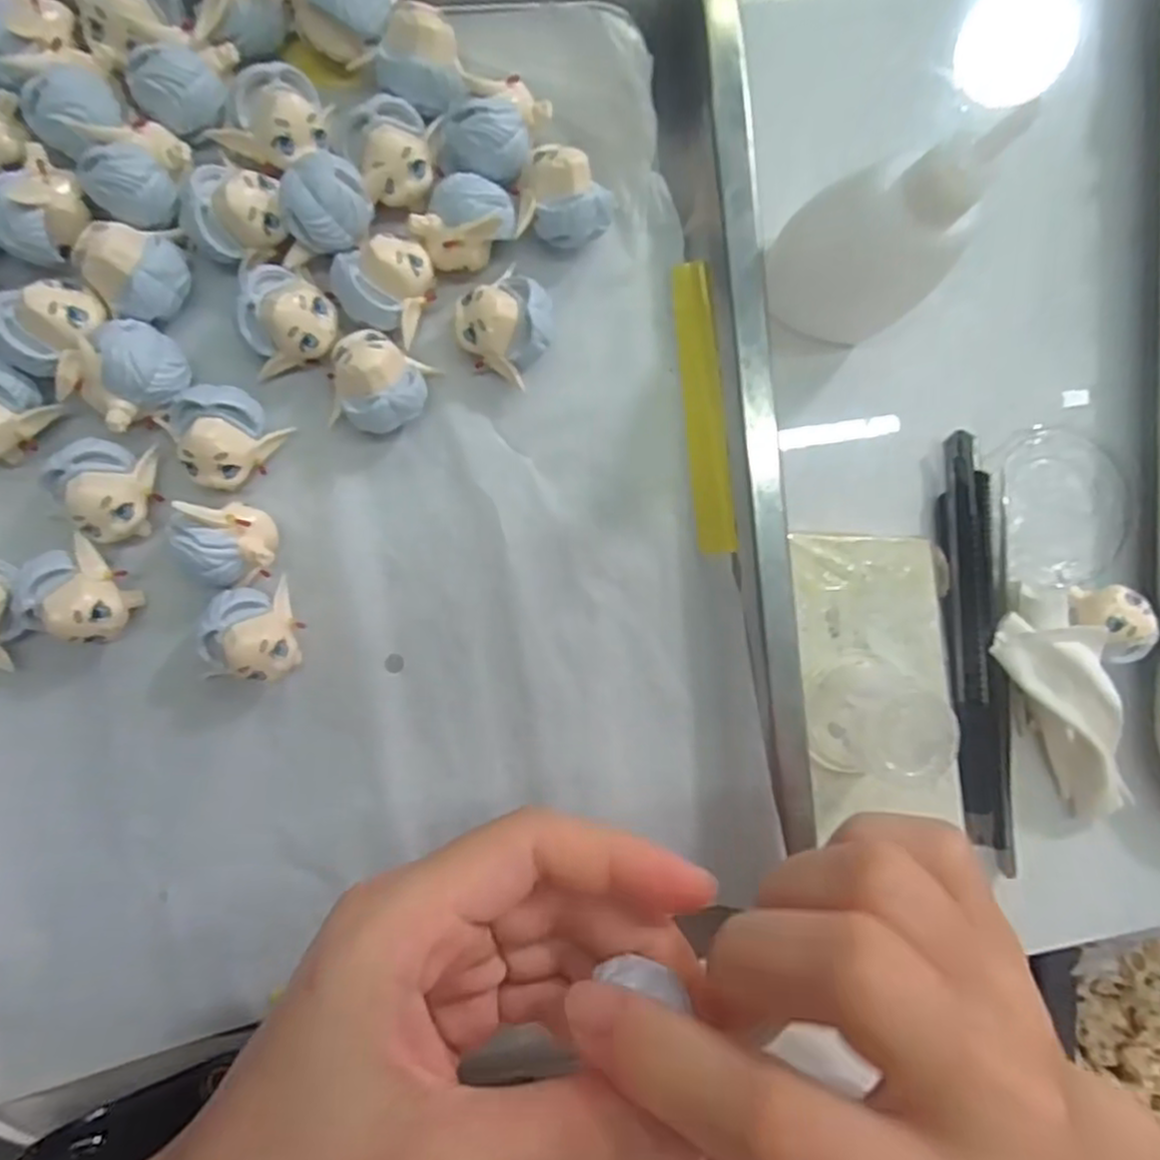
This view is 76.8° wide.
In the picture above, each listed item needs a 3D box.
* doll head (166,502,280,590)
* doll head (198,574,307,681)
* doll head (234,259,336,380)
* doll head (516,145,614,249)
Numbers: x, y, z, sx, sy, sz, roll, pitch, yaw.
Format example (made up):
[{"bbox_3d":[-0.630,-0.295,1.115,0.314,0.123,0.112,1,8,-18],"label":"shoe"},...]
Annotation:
[{"bbox_3d":[-0.100,-0.009,0.207,0.025,0.022,0.023,-3,93,-5],"label":"doll head"},{"bbox_3d":[-0.094,0.016,0.211,0.023,0.025,0.027,-20,94,-4],"label":"doll head"},{"bbox_3d":[-0.083,-0.075,0.209,0.025,0.023,0.032,-4,93,-5],"label":"doll head"},{"bbox_3d":[-0.004,-0.110,0.216,0.026,0.022,0.025,4,92,-5],"label":"doll head"}]

